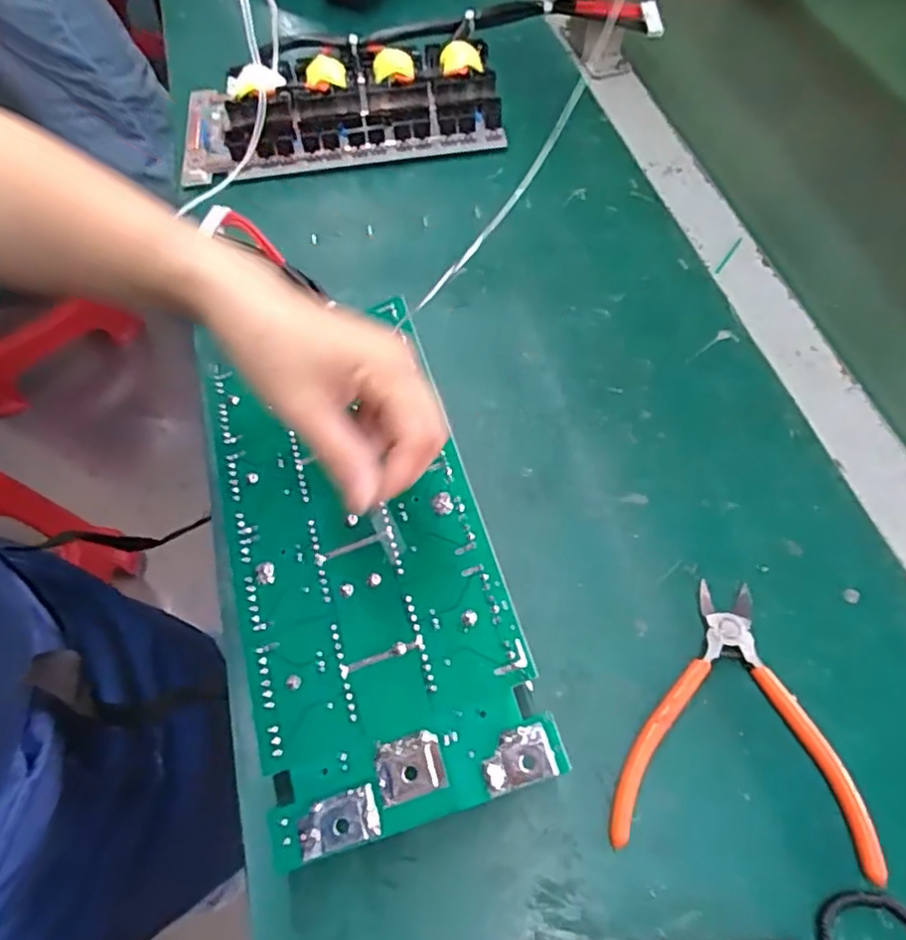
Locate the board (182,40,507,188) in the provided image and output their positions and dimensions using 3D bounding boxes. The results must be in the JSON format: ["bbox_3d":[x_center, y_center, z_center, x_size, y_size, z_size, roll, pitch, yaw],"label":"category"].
[{"bbox_3d":[-0.103,-0.325,0.592,0.288,0.062,0.119,-5,59,0],"label":"board"}]

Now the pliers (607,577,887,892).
[{"bbox_3d":[0.147,0.128,0.349,0.125,0.011,0.136,4,59,5],"label":"pliers"}]

